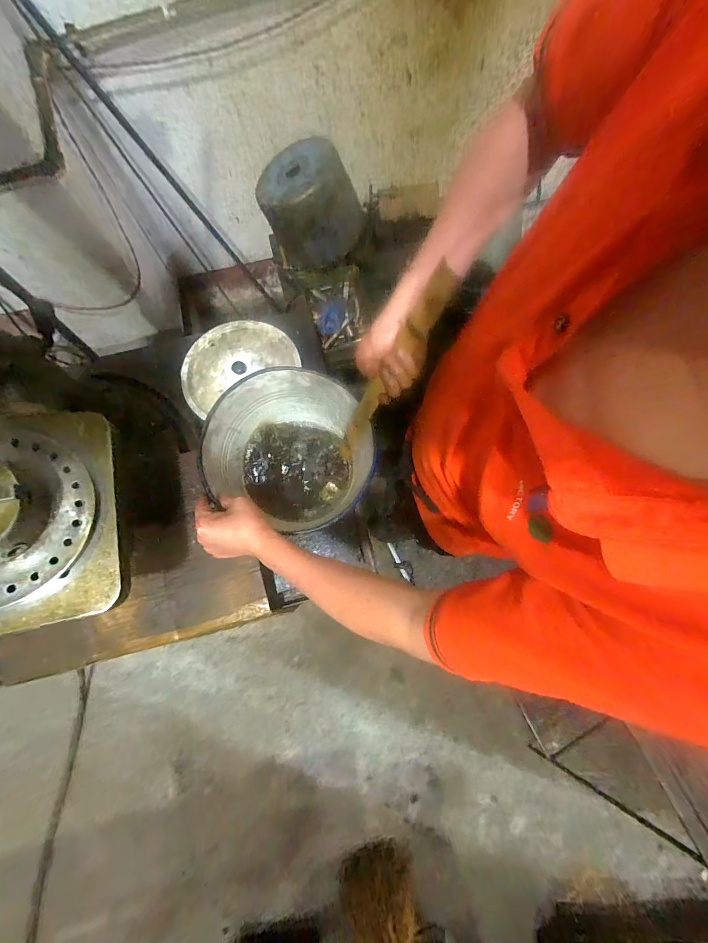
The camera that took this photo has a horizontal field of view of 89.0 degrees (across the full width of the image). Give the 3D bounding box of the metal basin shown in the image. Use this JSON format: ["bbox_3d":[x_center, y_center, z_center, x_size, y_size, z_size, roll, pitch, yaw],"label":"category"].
[{"bbox_3d":[-0.101,-0.027,0.579,0.216,0.149,0.224,0,74,0],"label":"metal basin"}]

